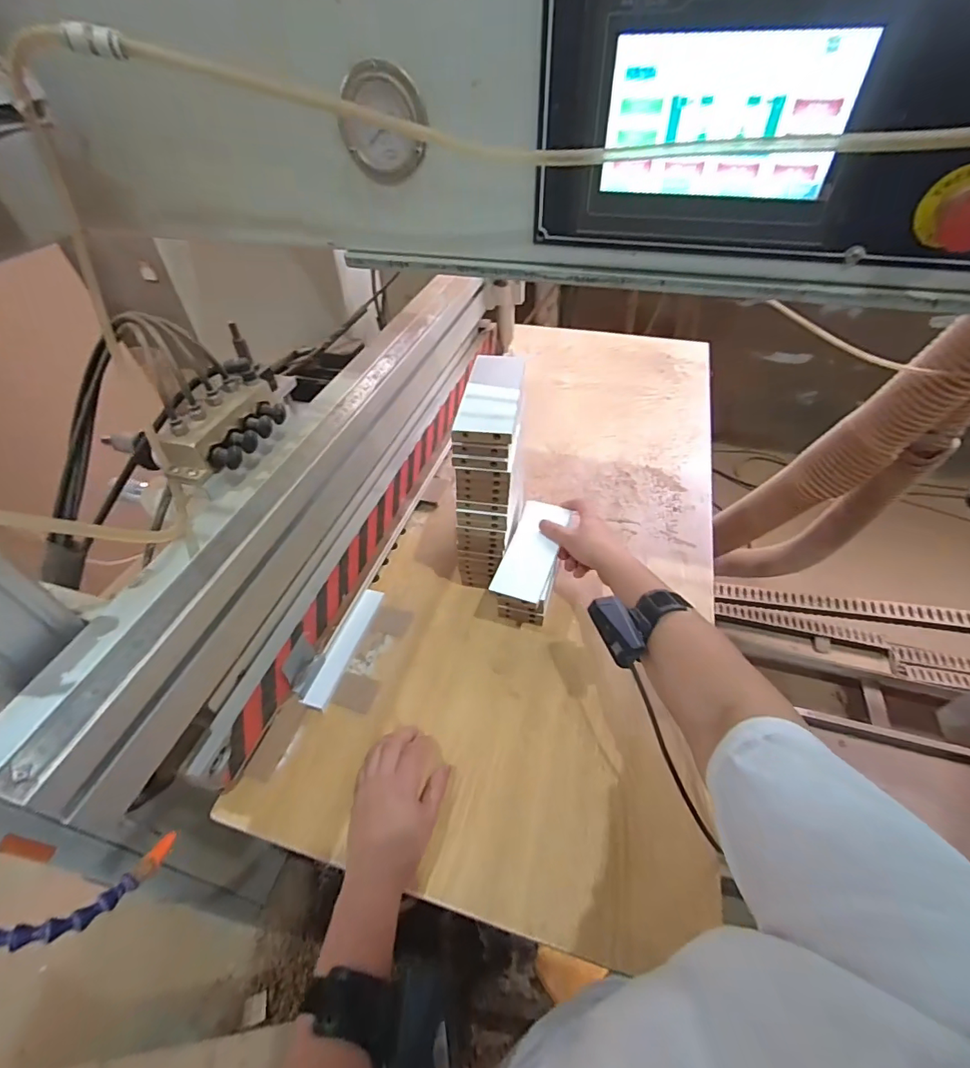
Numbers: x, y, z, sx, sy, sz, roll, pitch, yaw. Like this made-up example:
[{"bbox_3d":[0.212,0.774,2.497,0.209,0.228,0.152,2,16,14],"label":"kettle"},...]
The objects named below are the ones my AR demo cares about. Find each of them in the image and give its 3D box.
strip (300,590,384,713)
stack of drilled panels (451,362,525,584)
[{"bbox_3d":[-0.171,0.137,0.609,0.024,0.018,0.165,12,48,13],"label":"strip"},{"bbox_3d":[0.011,-0.074,0.621,0.068,0.239,0.158,9,47,10],"label":"stack of drilled panels"}]

